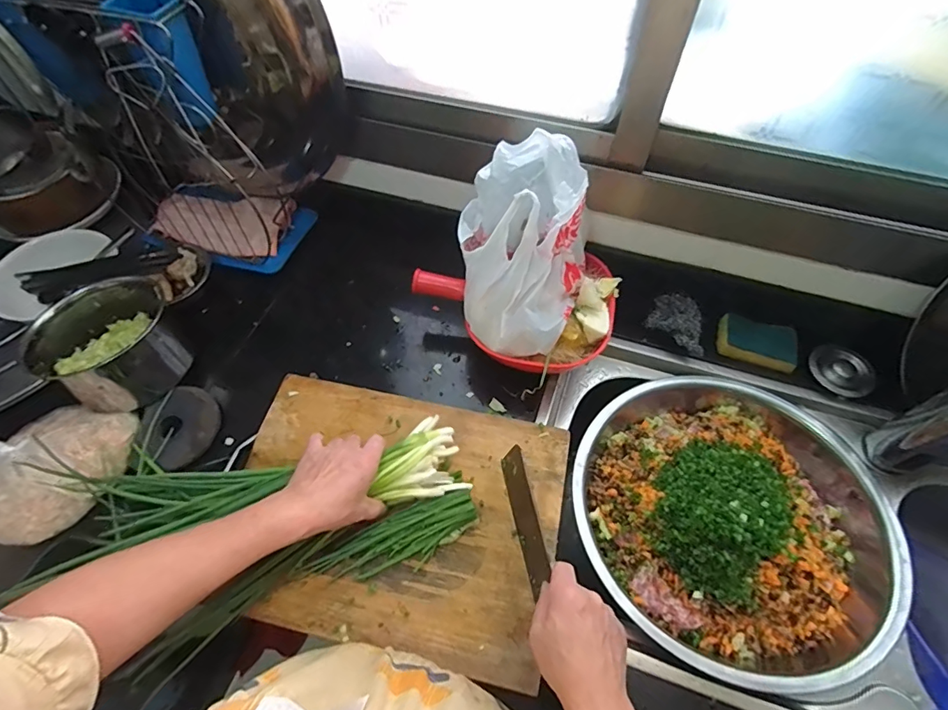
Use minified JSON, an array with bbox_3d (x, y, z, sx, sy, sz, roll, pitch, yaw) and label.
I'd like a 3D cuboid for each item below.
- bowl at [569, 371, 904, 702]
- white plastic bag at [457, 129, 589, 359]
[{"bbox_3d":[0.316,0.194,0.597,0.361,0.128,0.357,0,57,1],"label":"bowl"},{"bbox_3d":[0.064,-0.129,0.580,0.160,0.184,0.181,5,58,4],"label":"white plastic bag"}]

